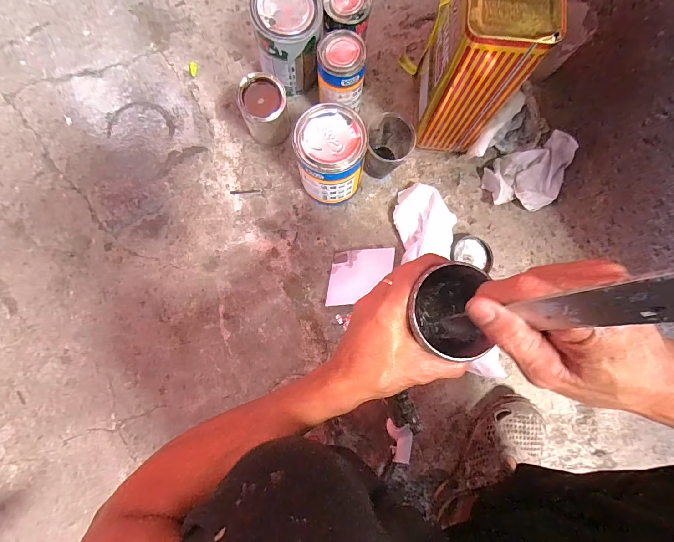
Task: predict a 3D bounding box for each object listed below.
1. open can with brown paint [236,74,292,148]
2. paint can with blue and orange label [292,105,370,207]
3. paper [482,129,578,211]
[{"bbox_3d":[-0.116,-0.258,0.540,0.071,0.113,0.067,-15,86,-4],"label":"open can with brown paint"},{"bbox_3d":[-0.010,-0.176,0.521,0.102,0.133,0.110,-11,85,-3],"label":"paint can with blue and orange label"},{"bbox_3d":[0.347,-0.166,0.575,0.157,0.043,0.107,-23,86,-4],"label":"paper"}]

